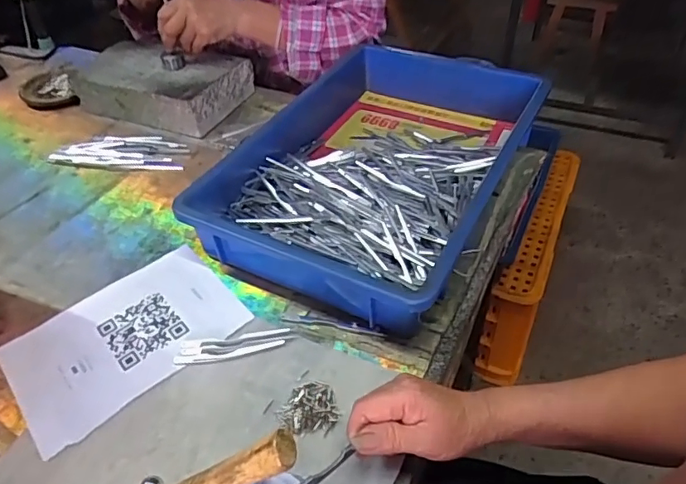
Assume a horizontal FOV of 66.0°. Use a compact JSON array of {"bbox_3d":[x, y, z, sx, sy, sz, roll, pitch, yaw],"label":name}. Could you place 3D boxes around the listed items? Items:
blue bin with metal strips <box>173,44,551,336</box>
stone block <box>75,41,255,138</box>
[{"bbox_3d":[0.039,-0.095,0.651,0.302,0.087,0.410,19,48,21],"label":"blue bin with metal strips"},{"bbox_3d":[-0.290,-0.256,0.849,0.242,0.069,0.153,15,47,18],"label":"stone block"}]

